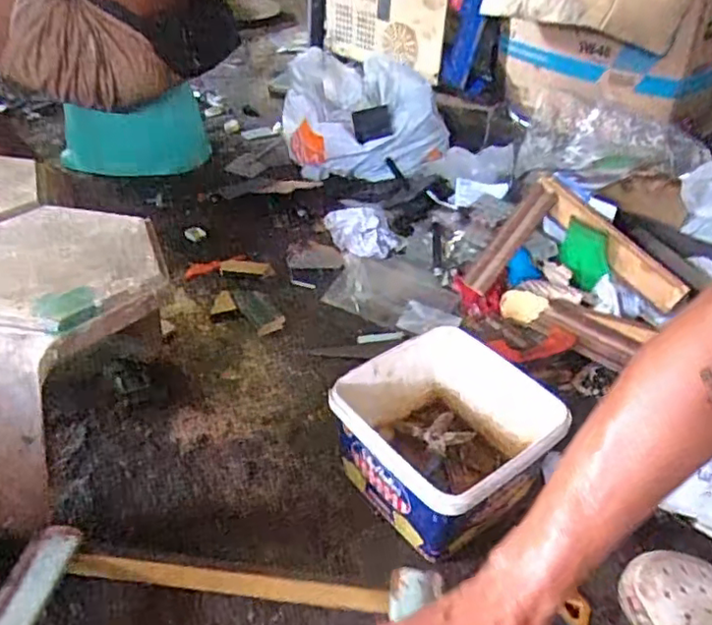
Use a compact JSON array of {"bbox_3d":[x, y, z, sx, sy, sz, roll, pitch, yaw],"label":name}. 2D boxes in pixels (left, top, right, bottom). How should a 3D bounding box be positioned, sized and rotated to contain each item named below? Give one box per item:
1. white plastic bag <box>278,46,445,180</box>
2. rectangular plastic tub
[{"bbox_3d":[0.022,-0.402,1.319,0.327,0.246,0.181,-1,38,-8],"label":"white plastic bag"},{"bbox_3d":[0.091,0.144,0.695,0.193,0.146,0.198,-25,47,-34],"label":"rectangular plastic tub"}]

